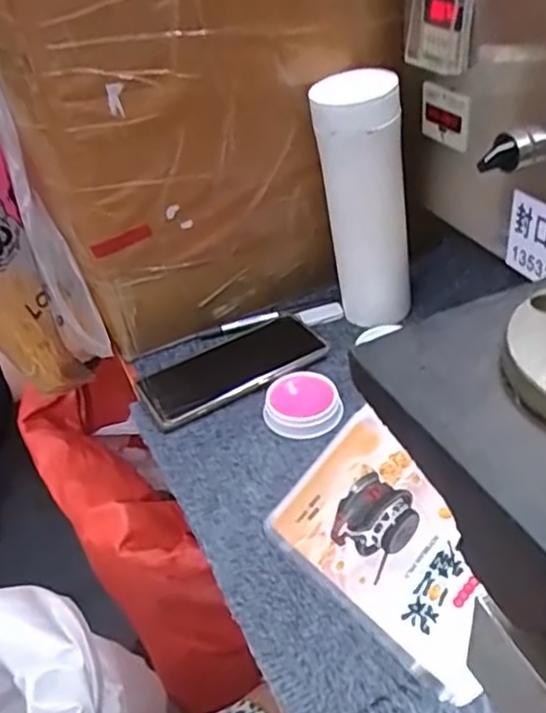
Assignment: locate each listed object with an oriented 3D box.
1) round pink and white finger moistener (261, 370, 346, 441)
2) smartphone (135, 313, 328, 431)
[{"bbox_3d":[0.022,0.037,0.518,0.058,0.018,0.056,-12,37,-5],"label":"round pink and white finger moistener"},{"bbox_3d":[-0.036,0.007,0.564,0.154,0.013,0.078,-22,39,-18],"label":"smartphone"}]

